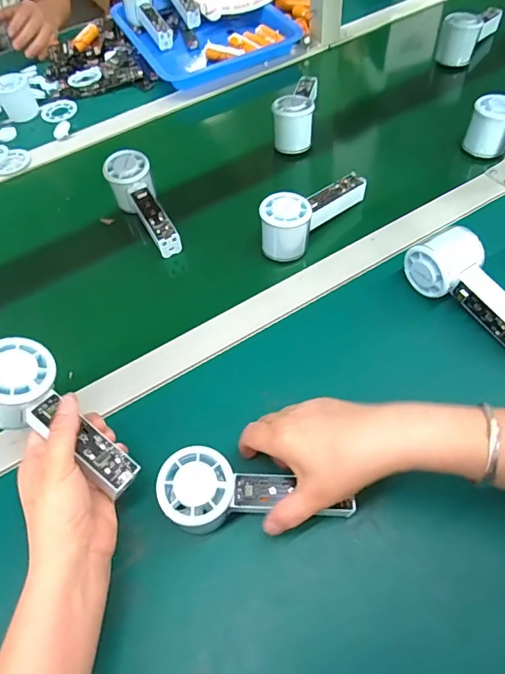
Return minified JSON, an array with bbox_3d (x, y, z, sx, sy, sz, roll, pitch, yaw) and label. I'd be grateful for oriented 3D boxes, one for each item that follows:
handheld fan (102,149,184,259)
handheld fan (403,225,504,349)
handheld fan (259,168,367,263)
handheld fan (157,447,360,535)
[{"bbox_3d":[-0.134,-0.164,0.576,0.058,0.048,0.155,-26,75,-14],"label":"handheld fan"},{"bbox_3d":[0.227,-0.044,0.459,0.055,0.053,0.150,-33,73,-18],"label":"handheld fan"},{"bbox_3d":[0.072,-0.150,0.548,0.143,0.071,0.052,-39,62,-21],"label":"handheld fan"},{"bbox_3d":[0.000,0.128,0.365,0.147,0.047,0.055,8,56,-7],"label":"handheld fan"}]

